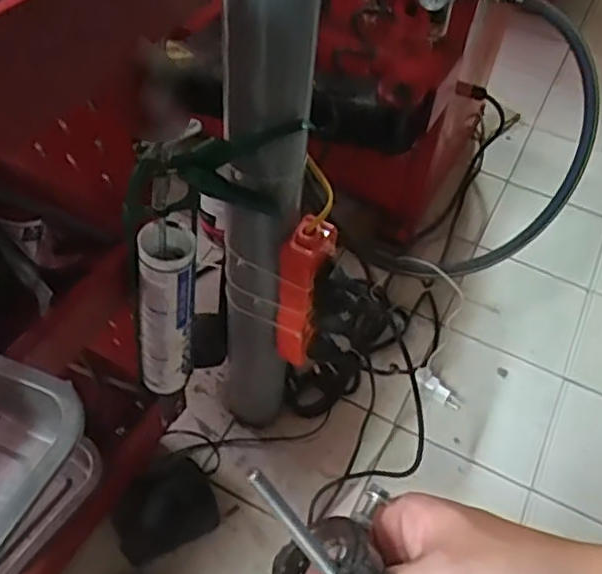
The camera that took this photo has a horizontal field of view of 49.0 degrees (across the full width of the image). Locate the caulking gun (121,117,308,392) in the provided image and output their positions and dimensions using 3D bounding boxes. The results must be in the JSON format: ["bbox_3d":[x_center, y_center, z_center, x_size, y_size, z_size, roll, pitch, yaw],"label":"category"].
[{"bbox_3d":[-0.083,-0.023,0.615,0.168,0.284,0.048,-27,58,-24],"label":"caulking gun"}]

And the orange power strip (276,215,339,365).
[{"bbox_3d":[0.004,0.011,0.713,0.039,0.198,0.058,30,54,18],"label":"orange power strip"}]

